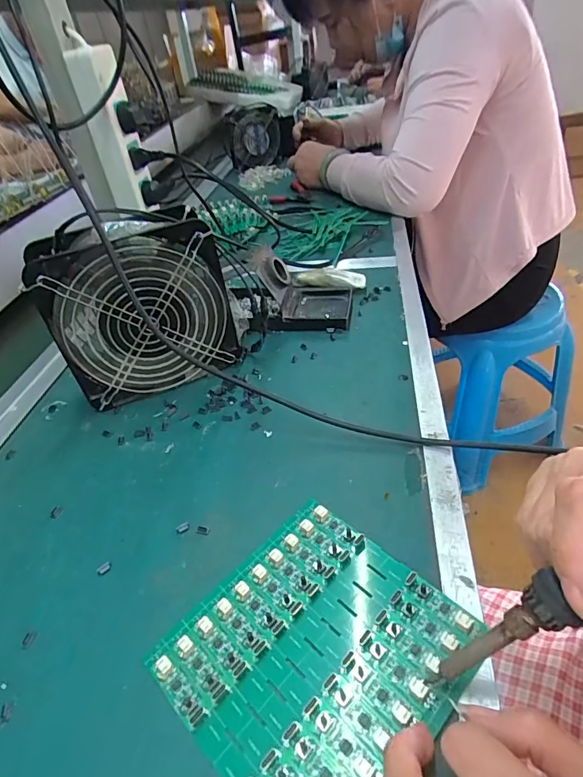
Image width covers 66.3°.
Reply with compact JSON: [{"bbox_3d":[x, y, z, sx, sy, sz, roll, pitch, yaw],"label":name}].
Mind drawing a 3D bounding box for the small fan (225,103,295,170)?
[{"bbox_3d":[-0.068,-0.569,1.010,0.154,0.122,0.045,-2,22,5],"label":"small fan"}]

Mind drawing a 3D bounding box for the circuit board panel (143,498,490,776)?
[{"bbox_3d":[0.011,0.139,0.244,0.140,0.011,0.134,-36,48,-29],"label":"circuit board panel"}]

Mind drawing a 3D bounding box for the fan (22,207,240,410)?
[{"bbox_3d":[-0.135,-0.072,0.409,0.150,0.151,0.062,-21,42,-15],"label":"fan"}]

